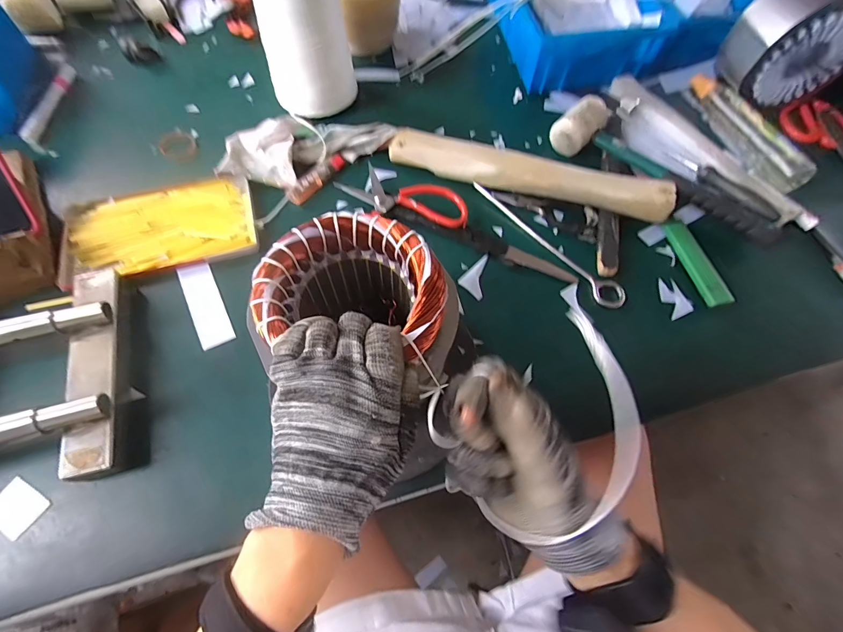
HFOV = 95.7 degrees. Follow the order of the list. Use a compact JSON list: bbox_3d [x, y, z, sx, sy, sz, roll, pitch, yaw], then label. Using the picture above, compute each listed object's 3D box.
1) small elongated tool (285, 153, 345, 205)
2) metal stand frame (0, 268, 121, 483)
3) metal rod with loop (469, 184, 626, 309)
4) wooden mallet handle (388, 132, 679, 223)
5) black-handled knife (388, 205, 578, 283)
[{"bbox_3d":[-0.132,-0.174,0.481,0.021,0.014,0.088,36,68,14],"label":"small elongated tool"},{"bbox_3d":[-0.367,0.059,0.335,0.178,0.050,0.201,-14,66,-10],"label":"metal stand frame"},{"bbox_3d":[0.149,-0.092,0.455,0.031,0.012,0.224,-38,71,-19],"label":"metal rod with loop"},{"bbox_3d":[0.126,-0.173,0.467,0.335,0.048,0.034,17,65,5],"label":"wooden mallet handle"},{"bbox_3d":[0.070,-0.086,0.450,0.225,0.012,0.025,21,65,7],"label":"black-handled knife"}]

